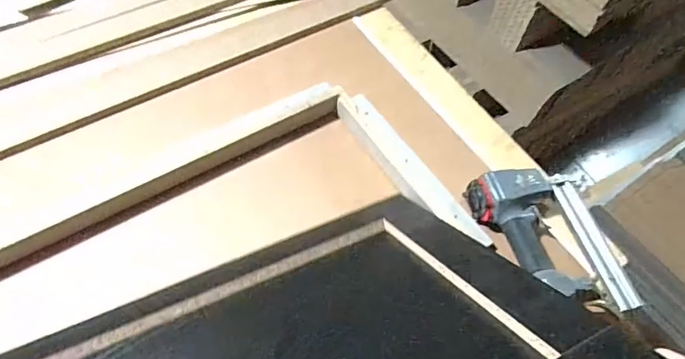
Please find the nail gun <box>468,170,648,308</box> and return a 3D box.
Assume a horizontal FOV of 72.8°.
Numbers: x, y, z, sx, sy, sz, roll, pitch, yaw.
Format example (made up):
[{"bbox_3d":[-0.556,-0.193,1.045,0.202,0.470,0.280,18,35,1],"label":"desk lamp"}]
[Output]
[{"bbox_3d":[0.286,0.081,0.643,0.177,0.055,0.210,-6,59,-8],"label":"nail gun"}]

